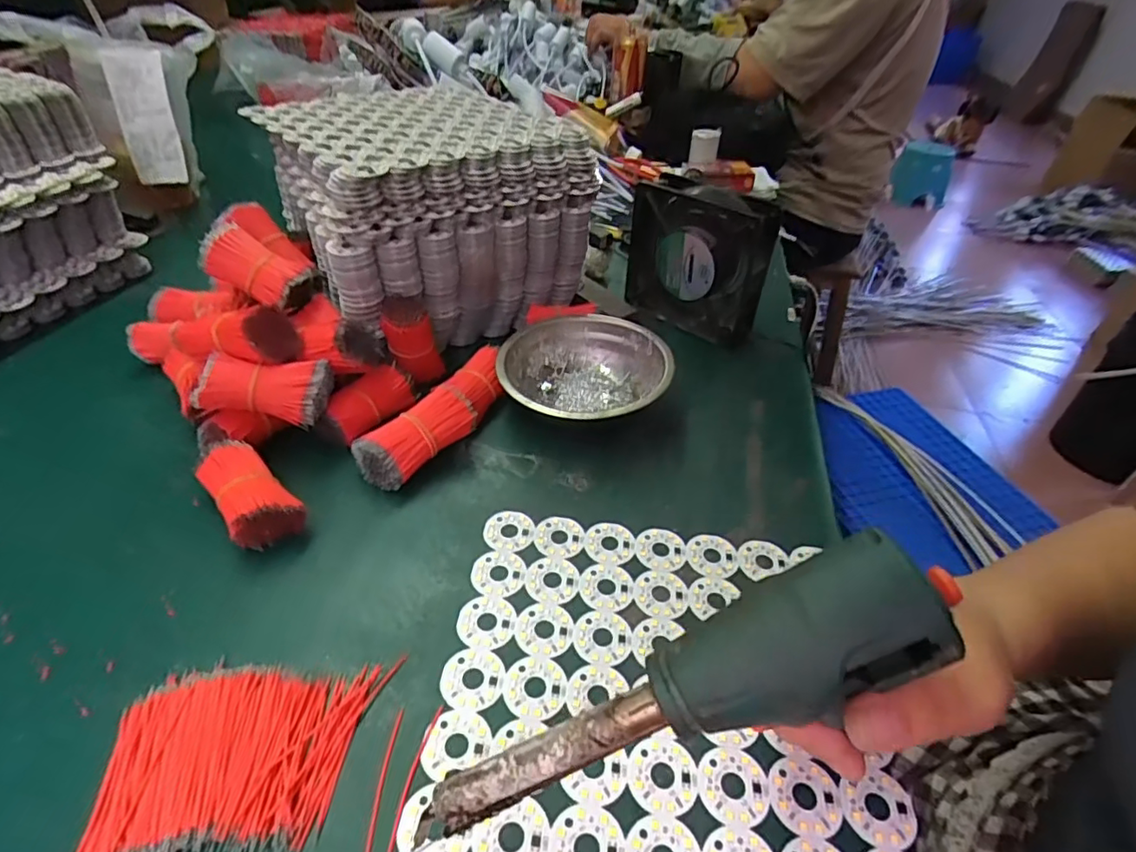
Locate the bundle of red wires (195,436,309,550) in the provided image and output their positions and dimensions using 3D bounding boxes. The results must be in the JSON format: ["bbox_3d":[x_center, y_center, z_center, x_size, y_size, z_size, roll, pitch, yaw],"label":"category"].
[{"bbox_3d":[-0.189,0.038,0.336,0.070,0.028,0.035,42,52,20],"label":"bundle of red wires"}]

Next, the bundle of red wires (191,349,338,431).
[{"bbox_3d":[-0.192,-0.024,0.365,0.075,0.034,0.031,5,38,-18],"label":"bundle of red wires"}]

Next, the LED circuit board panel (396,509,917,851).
[{"bbox_3d":[0.043,0.134,0.276,0.208,0.004,0.212,6,40,3],"label":"LED circuit board panel"}]

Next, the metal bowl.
[{"bbox_3d":[0.012,-0.037,0.438,0.122,0.047,0.125,2,40,-2],"label":"metal bowl"}]

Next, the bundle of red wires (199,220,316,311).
[{"bbox_3d":[-0.221,-0.113,0.407,0.077,0.030,0.033,30,43,-2],"label":"bundle of red wires"}]

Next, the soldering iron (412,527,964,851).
[{"bbox_3d":[0.034,0.089,0.184,0.171,0.027,0.035,-29,42,8],"label":"soldering iron"}]

